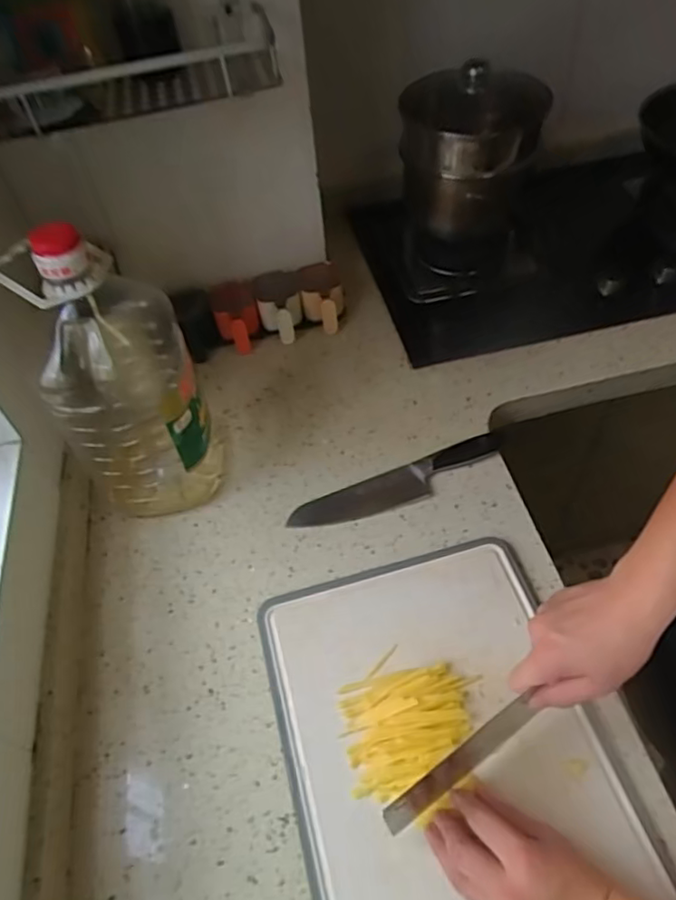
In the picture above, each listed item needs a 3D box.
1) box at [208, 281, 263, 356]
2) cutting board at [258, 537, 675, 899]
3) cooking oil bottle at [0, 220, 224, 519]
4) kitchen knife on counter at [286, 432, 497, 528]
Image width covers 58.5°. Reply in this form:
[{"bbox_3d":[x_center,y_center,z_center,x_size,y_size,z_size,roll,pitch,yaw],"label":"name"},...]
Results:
[{"bbox_3d":[-0.151,-0.198,0.906,0.064,0.074,0.079,-15,53,-6],"label":"box"},{"bbox_3d":[0.099,0.287,0.542,0.279,0.025,0.416,-15,53,-6],"label":"cutting board"},{"bbox_3d":[-0.232,-0.082,0.658,0.138,0.343,0.154,-19,53,-9],"label":"cooking oil bottle"},{"bbox_3d":[0.072,0.042,0.740,0.271,0.017,0.053,-19,53,-9],"label":"kitchen knife on counter"}]

